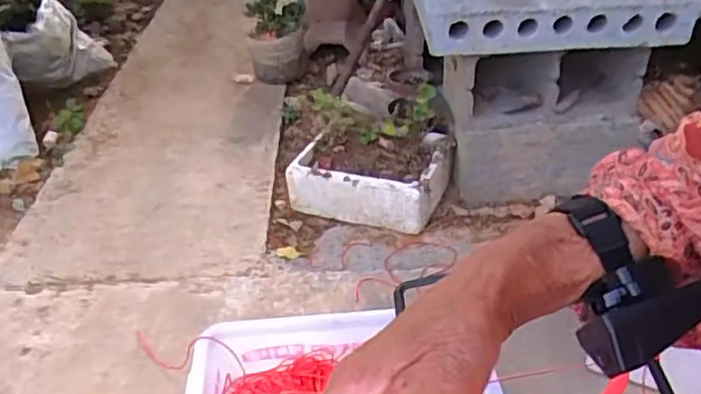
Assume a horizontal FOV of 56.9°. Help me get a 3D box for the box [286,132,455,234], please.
[{"bbox_3d":[0.044,-0.044,1.421,0.330,0.118,0.226,9,34,17],"label":"box"}]

